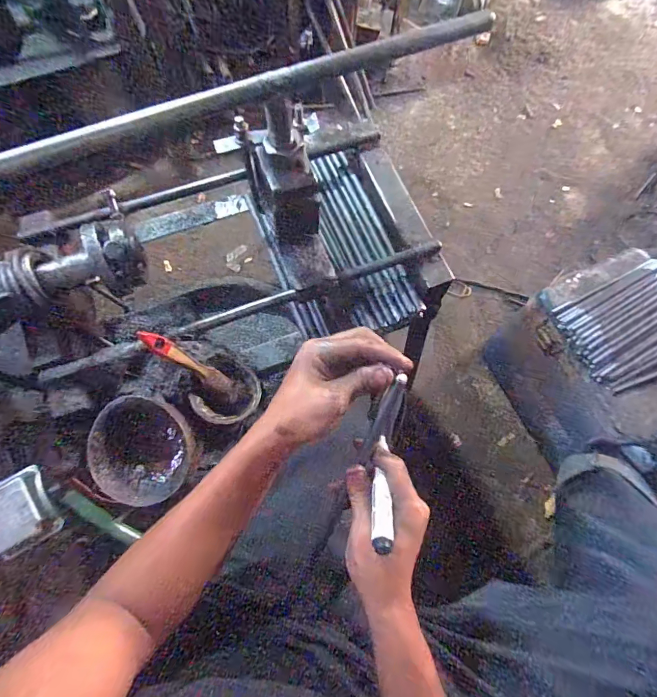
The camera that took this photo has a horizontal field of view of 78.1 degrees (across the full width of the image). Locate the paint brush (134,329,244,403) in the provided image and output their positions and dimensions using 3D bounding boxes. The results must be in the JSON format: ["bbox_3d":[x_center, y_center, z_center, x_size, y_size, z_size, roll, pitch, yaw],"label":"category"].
[{"bbox_3d":[-0.162,0.022,0.489,0.014,0.160,0.025,13,68,37],"label":"paint brush"}]

